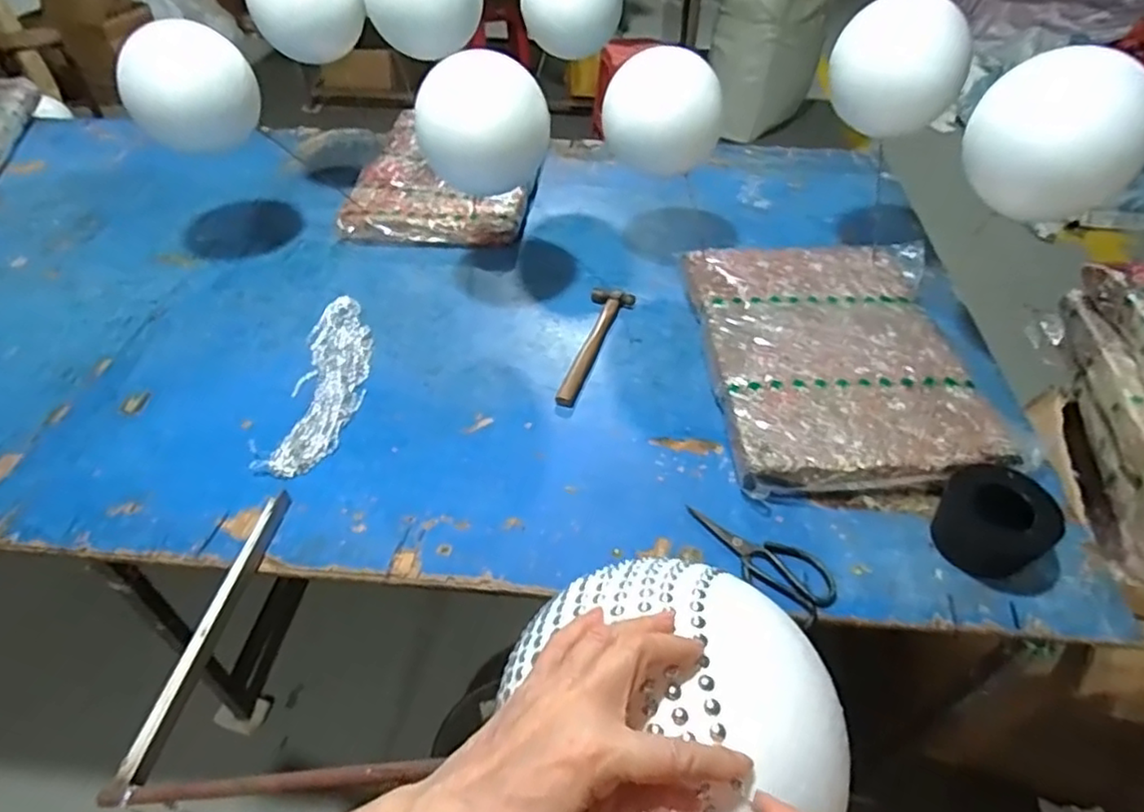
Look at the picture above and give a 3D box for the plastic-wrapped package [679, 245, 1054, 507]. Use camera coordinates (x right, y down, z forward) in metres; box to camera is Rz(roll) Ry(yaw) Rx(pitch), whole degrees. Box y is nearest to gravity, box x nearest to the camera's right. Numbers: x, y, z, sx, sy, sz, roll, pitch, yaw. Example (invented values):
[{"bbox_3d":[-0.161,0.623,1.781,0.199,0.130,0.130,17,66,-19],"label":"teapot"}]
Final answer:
[{"bbox_3d":[0.394,-0.083,0.978,0.389,0.066,0.537,2,45,1],"label":"plastic-wrapped package"}]

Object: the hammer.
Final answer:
[{"bbox_3d":[0.030,-0.096,1.014,0.065,0.024,0.269,14,46,12],"label":"hammer"}]

